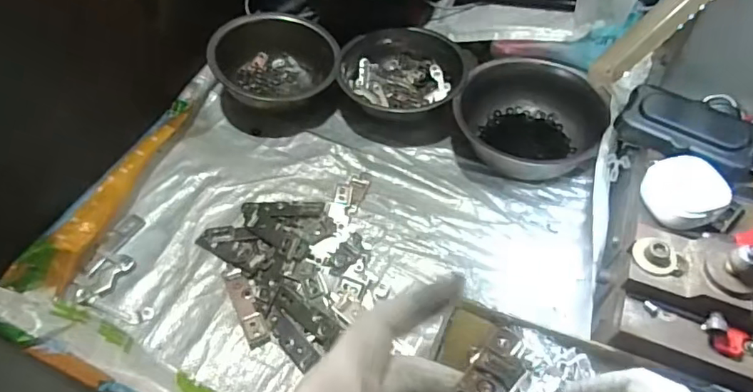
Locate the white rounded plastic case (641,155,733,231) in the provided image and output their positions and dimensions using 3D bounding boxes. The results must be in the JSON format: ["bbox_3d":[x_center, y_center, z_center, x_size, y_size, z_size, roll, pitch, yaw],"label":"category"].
[{"bbox_3d":[0.239,-0.003,0.409,0.049,0.026,0.054,-9,56,-6],"label":"white rounded plastic case"}]

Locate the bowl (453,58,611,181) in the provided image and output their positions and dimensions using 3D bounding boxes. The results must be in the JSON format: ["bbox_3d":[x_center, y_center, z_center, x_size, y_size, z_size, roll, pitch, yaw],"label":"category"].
[{"bbox_3d":[0.173,-0.096,0.588,0.155,0.056,0.171,22,58,15],"label":"bowl"}]

